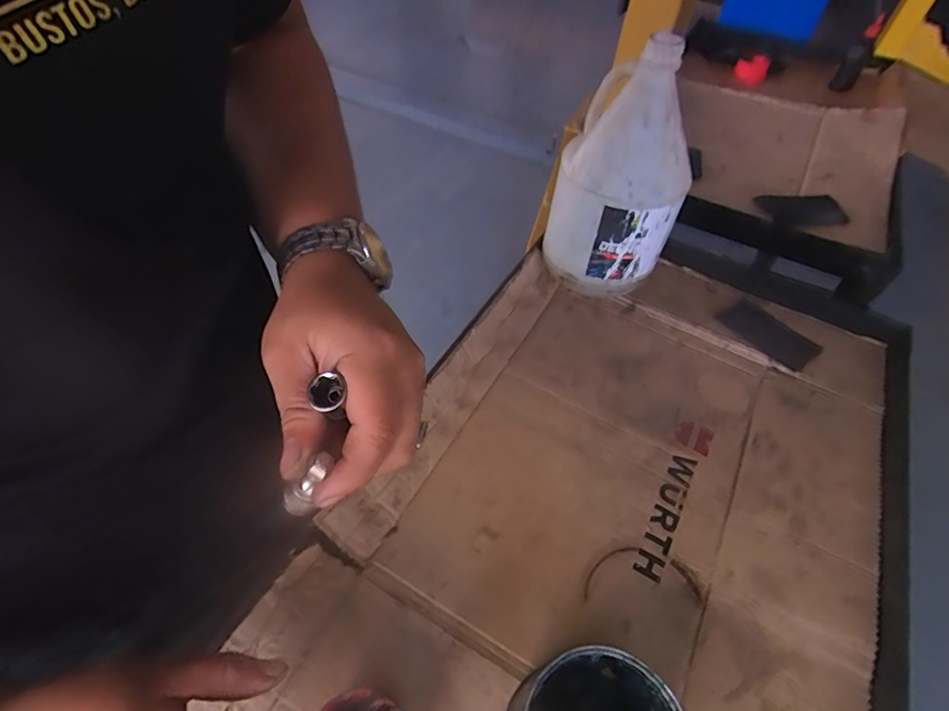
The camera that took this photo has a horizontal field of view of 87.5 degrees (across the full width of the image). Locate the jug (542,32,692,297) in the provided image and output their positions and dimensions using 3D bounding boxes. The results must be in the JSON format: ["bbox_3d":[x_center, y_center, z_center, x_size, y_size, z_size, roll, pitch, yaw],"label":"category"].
[{"bbox_3d":[0.171,-0.203,0.584,0.143,0.274,0.140,20,51,12],"label":"jug"}]

